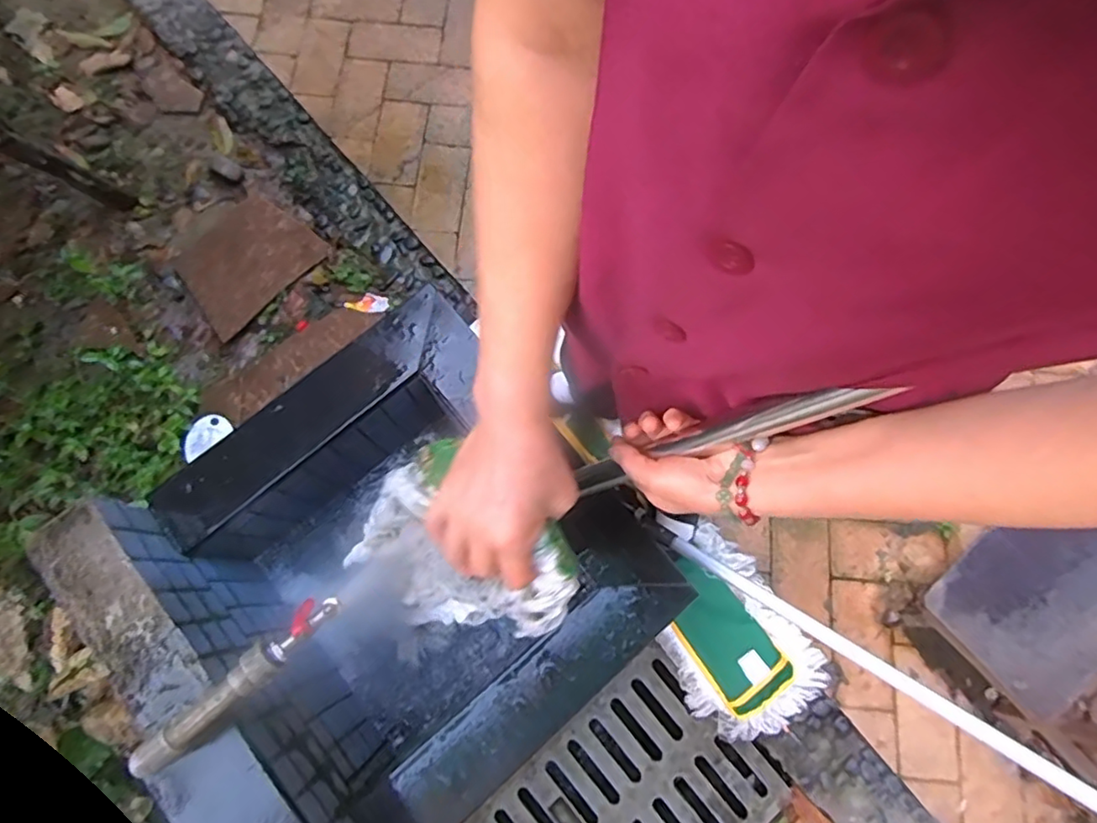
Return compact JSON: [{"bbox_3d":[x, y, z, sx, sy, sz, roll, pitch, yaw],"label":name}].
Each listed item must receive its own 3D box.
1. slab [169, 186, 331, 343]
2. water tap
[{"bbox_3d":[-0.705,-0.354,1.404,0.281,0.035,0.299,38,78,9],"label":"slab"},{"bbox_3d":[-0.330,0.290,0.667,0.239,0.052,0.040,-43,82,-12],"label":"water tap"}]

